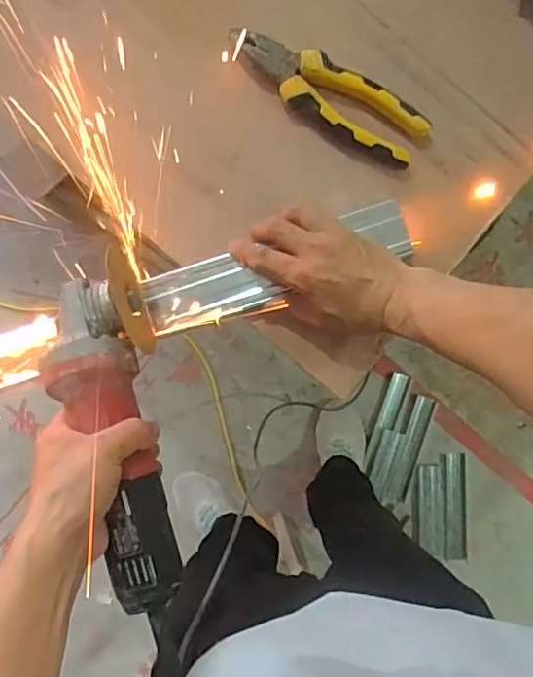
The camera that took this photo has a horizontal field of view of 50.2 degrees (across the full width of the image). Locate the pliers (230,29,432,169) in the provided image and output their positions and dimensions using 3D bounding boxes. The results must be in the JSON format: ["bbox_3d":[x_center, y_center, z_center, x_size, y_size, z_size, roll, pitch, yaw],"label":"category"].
[{"bbox_3d":[0.054,-0.218,0.512,0.186,0.027,0.056,31,88,0],"label":"pliers"}]

